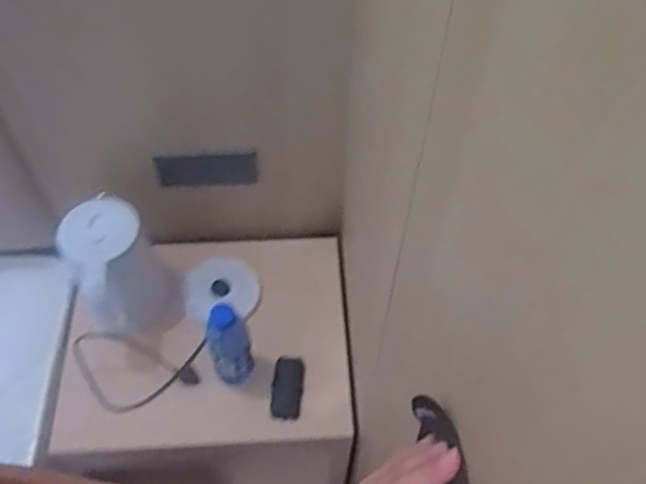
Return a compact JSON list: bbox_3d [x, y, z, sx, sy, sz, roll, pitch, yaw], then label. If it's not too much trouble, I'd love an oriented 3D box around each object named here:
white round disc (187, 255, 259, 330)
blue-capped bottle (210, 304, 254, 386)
[{"bbox_3d":[-0.173,0.082,1.092,0.119,0.017,0.111,-10,84,-10],"label":"white round disc"},{"bbox_3d":[-0.136,0.161,0.949,0.056,0.193,0.051,-10,58,-8],"label":"blue-capped bottle"}]

